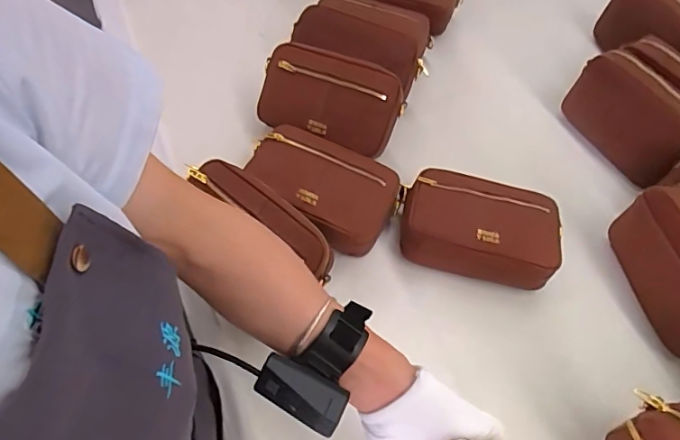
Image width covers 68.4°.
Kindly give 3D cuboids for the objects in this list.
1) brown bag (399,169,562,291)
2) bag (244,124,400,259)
[{"bbox_3d":[0.179,0.009,0.652,0.190,0.073,0.127,13,57,4],"label":"brown bag"},{"bbox_3d":[-0.026,-0.036,0.664,0.191,0.072,0.128,21,57,9],"label":"bag"}]

